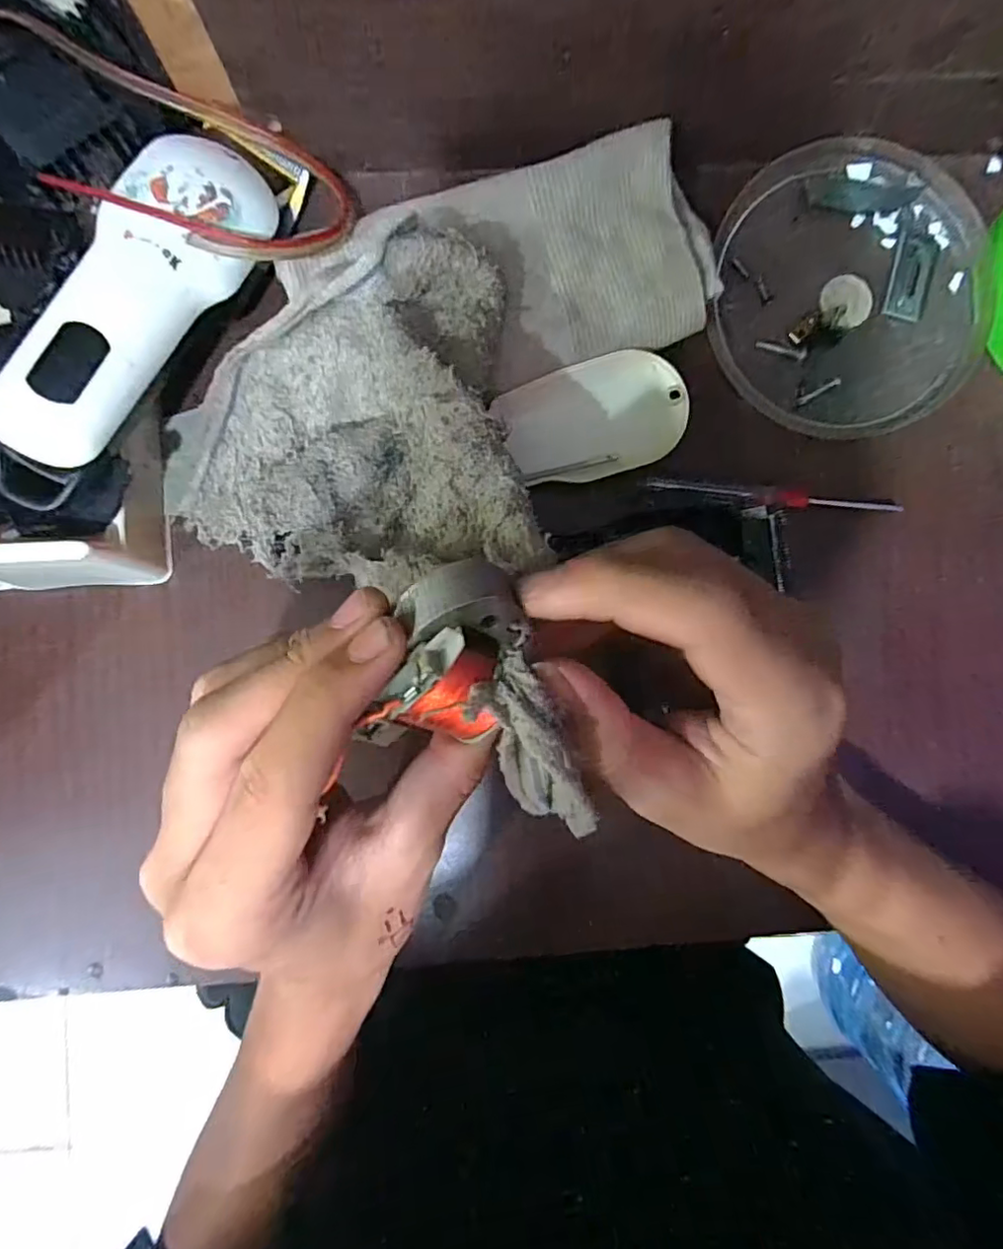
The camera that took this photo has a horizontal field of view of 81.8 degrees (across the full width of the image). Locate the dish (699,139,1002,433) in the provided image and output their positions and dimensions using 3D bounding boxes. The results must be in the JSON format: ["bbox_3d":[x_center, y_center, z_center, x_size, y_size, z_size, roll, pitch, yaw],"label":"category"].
[{"bbox_3d":[0.169,-0.160,0.279,0.129,0.010,0.134,0,92,-3],"label":"dish"}]

